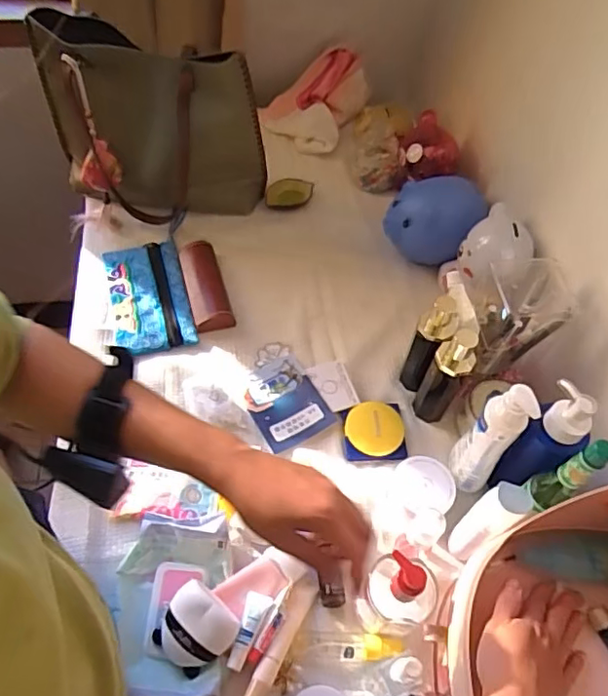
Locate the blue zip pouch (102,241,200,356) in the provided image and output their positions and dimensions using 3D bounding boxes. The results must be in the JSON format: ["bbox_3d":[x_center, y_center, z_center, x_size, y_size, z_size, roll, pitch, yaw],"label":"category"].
[{"bbox_3d":[-0.238,-0.081,0.881,0.115,0.025,0.197,-12,59,-13],"label":"blue zip pouch"}]

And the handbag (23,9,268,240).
[{"bbox_3d":[-0.235,-0.321,0.888,0.326,0.308,0.113,6,56,-2],"label":"handbag"}]

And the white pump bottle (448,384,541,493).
[{"bbox_3d":[0.212,0.106,0.666,0.053,0.178,0.048,30,59,14],"label":"white pump bottle"}]

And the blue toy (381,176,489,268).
[{"bbox_3d":[0.206,-0.209,0.941,0.135,0.128,0.100,26,58,12],"label":"blue toy"}]

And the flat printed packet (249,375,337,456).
[{"bbox_3d":[-0.015,0.092,0.789,0.099,0.004,0.076,-26,63,-21],"label":"flat printed packet"}]

